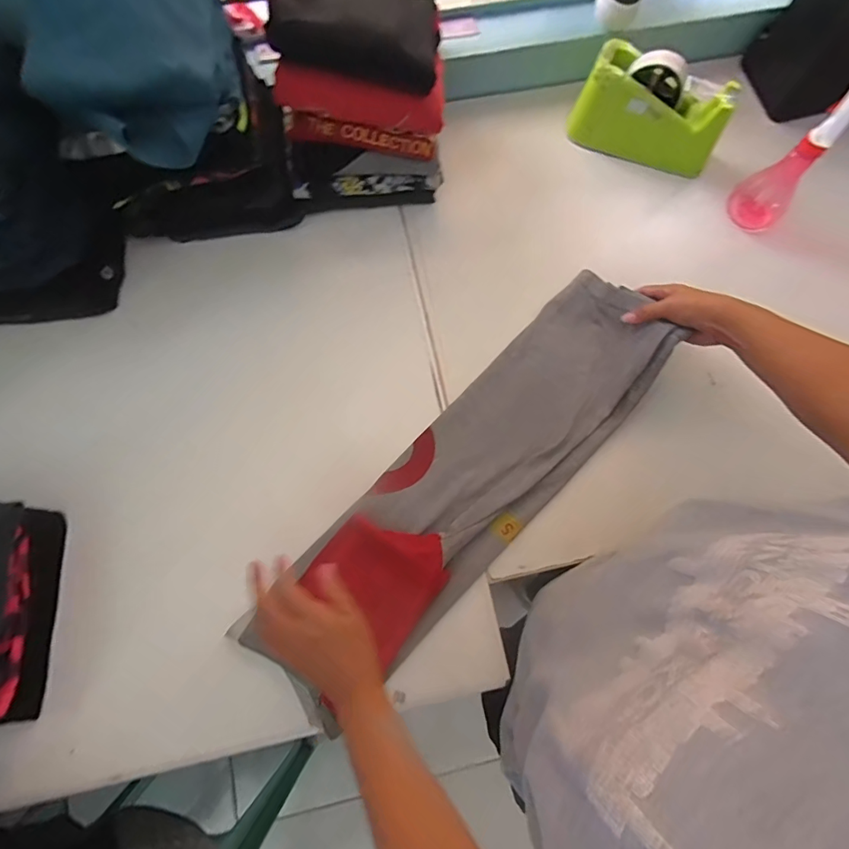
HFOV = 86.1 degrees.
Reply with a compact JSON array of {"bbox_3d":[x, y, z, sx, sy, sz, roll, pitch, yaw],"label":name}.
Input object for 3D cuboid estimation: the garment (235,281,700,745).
[{"bbox_3d":[0.055,0.066,0.525,0.165,0.083,0.589,43,77,8],"label":"garment"}]

